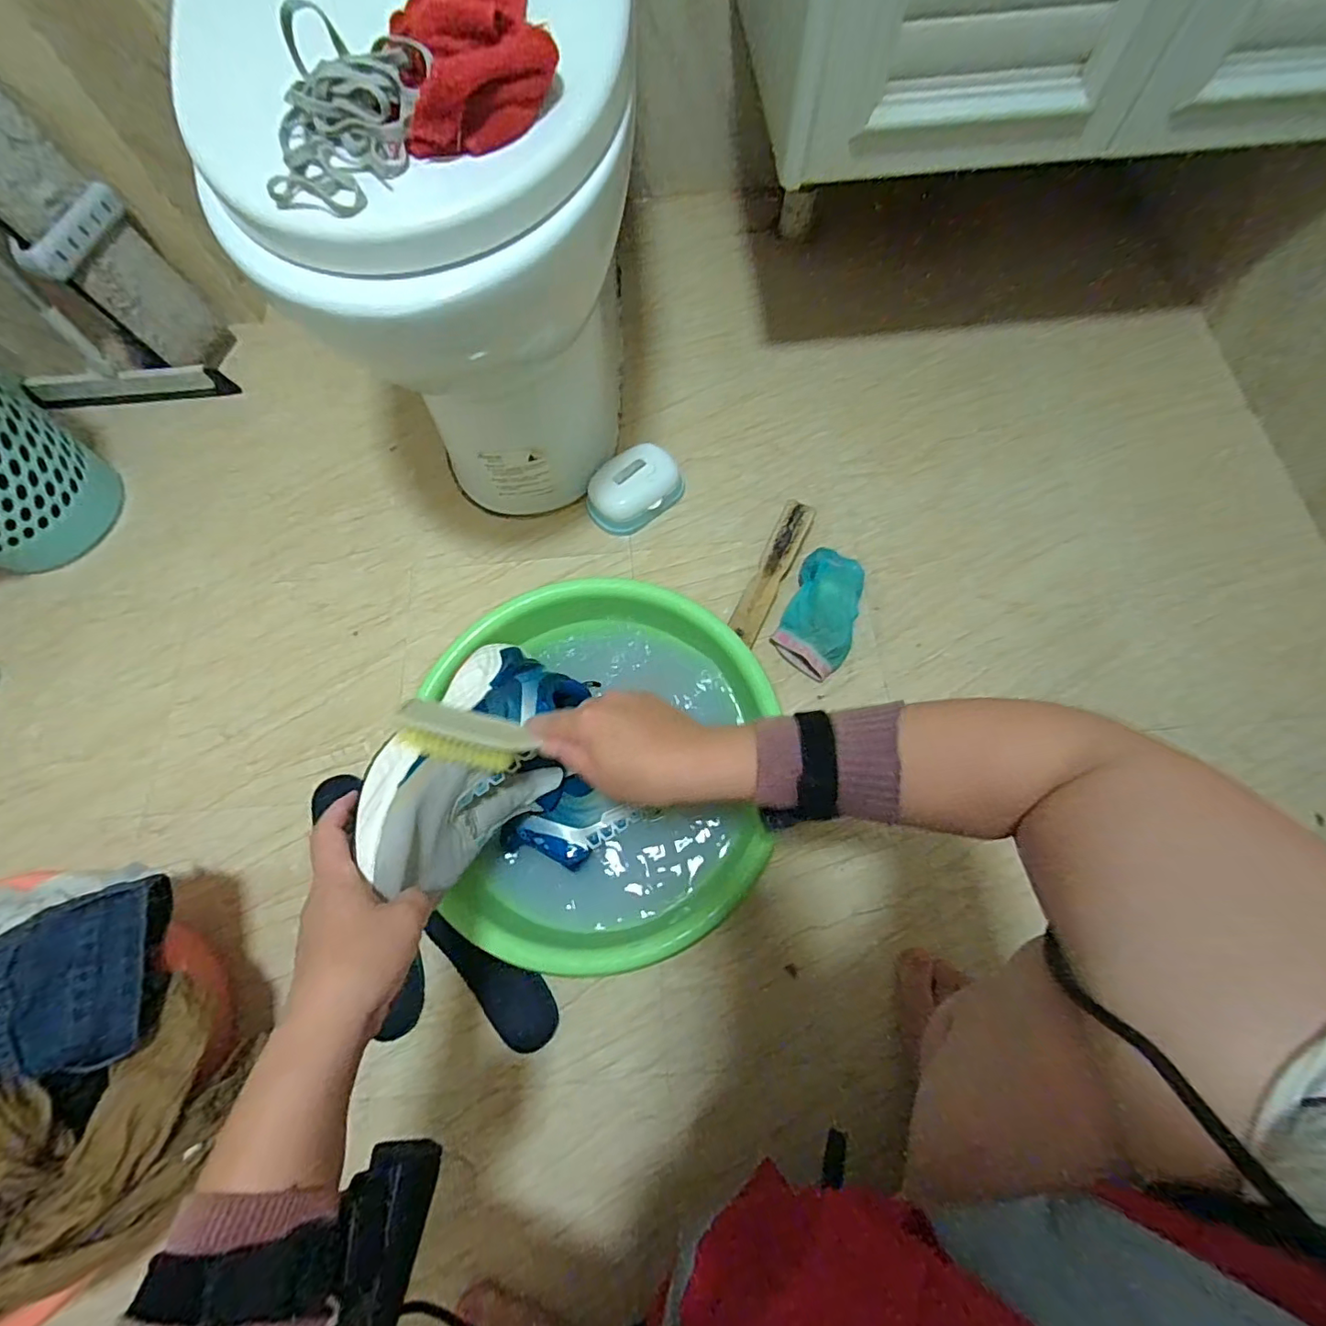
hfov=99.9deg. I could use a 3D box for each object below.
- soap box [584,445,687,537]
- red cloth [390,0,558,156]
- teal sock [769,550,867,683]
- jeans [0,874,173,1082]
[{"bbox_3d":[-0.040,-0.240,0.766,0.129,0.062,0.091,-43,75,-13],"label":"soap box"},{"bbox_3d":[-0.131,-0.443,0.386,0.098,0.042,0.214,-9,71,-2],"label":"red cloth"},{"bbox_3d":[0.201,-0.063,0.699,0.090,0.055,0.160,23,73,9],"label":"teal sock"},{"bbox_3d":[-0.582,0.303,0.431,0.335,0.073,0.134,-23,72,-7],"label":"jeans"}]

